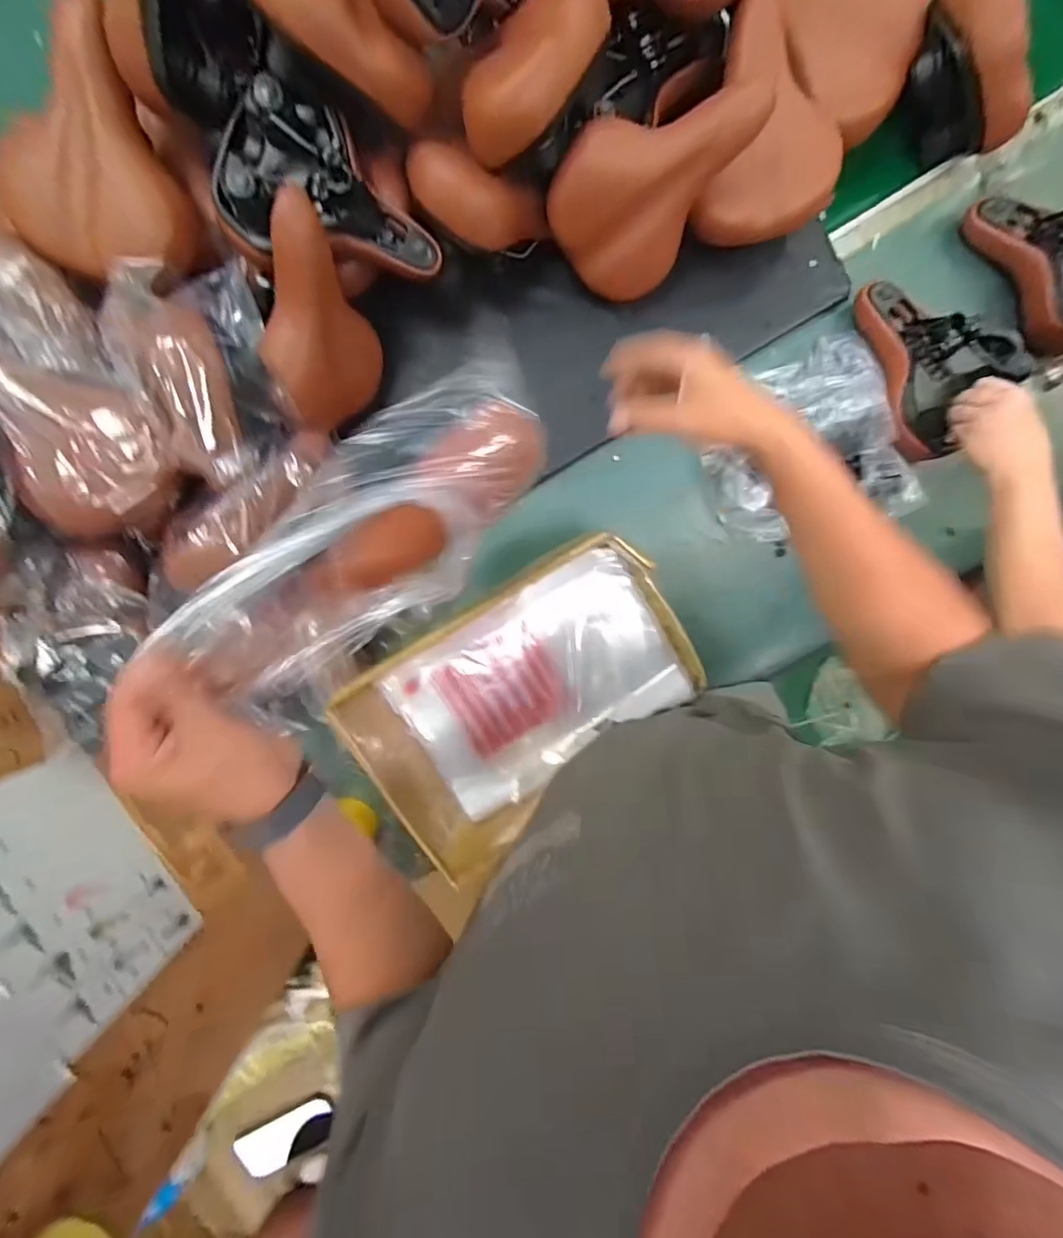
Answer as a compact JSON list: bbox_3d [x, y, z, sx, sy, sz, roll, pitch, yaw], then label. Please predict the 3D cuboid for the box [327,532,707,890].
[{"bbox_3d":[0.006,0.099,0.695,0.426,0.178,0.293,-34,97,6],"label":"box"}]

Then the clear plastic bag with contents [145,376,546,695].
[{"bbox_3d":[-0.109,-0.072,0.388,0.118,0.120,0.322,47,67,-6],"label":"clear plastic bag with contents"}]

